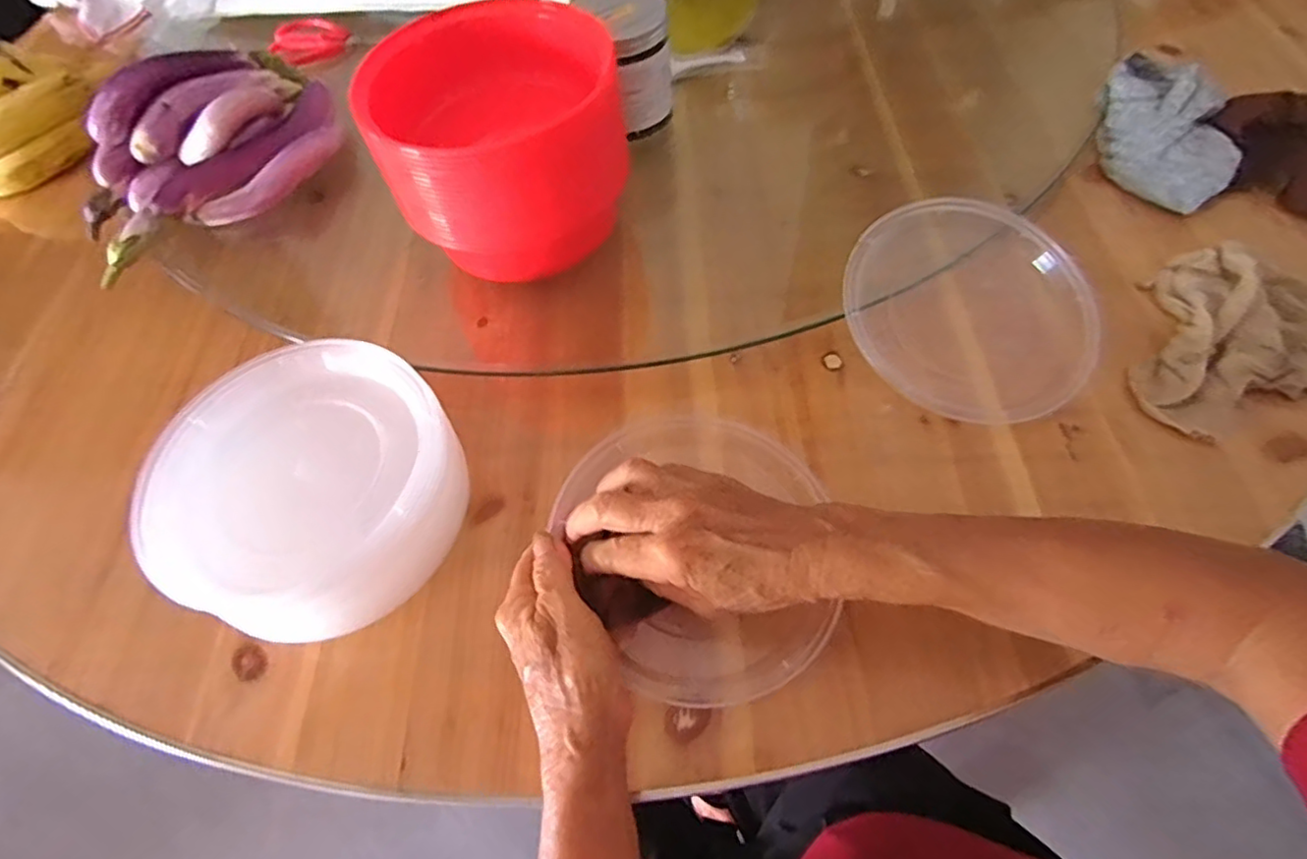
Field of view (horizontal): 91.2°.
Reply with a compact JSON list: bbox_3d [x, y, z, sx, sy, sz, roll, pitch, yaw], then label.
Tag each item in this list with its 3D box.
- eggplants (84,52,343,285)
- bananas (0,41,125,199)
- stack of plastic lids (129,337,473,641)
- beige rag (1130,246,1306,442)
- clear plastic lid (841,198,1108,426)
[{"bbox_3d":[-0.400,-0.251,0.561,0.232,0.101,0.164,-34,62,-14],"label":"eggplants"},{"bbox_3d":[-0.669,-0.333,0.653,0.179,0.085,0.166,-15,59,-4],"label":"bananas"},{"bbox_3d":[-0.208,0.035,0.400,0.176,0.068,0.171,-34,63,-16],"label":"stack of plastic lids"},{"bbox_3d":[0.394,-0.058,0.421,0.121,0.035,0.153,17,62,15],"label":"beige rag"},{"bbox_3d":[0.219,-0.086,0.447,0.163,0.016,0.166,-39,79,-12],"label":"clear plastic lid"}]

